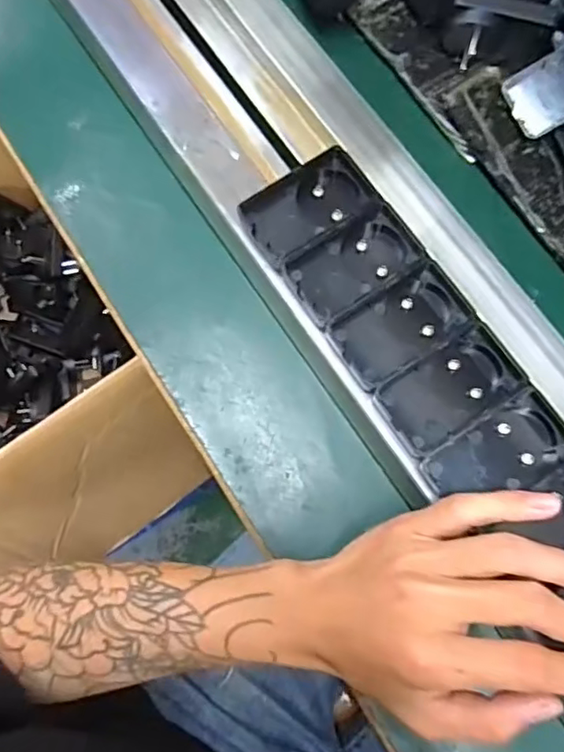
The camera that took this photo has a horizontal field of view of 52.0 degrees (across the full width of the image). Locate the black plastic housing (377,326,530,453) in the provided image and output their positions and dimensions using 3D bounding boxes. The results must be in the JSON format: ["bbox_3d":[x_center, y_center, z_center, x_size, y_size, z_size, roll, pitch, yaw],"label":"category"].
[{"bbox_3d":[0.088,0.007,0.306,0.068,0.017,0.043,-32,77,-7],"label":"black plastic housing"}]

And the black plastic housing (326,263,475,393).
[{"bbox_3d":[0.063,-0.026,0.313,0.071,0.018,0.040,-30,77,-6],"label":"black plastic housing"}]

